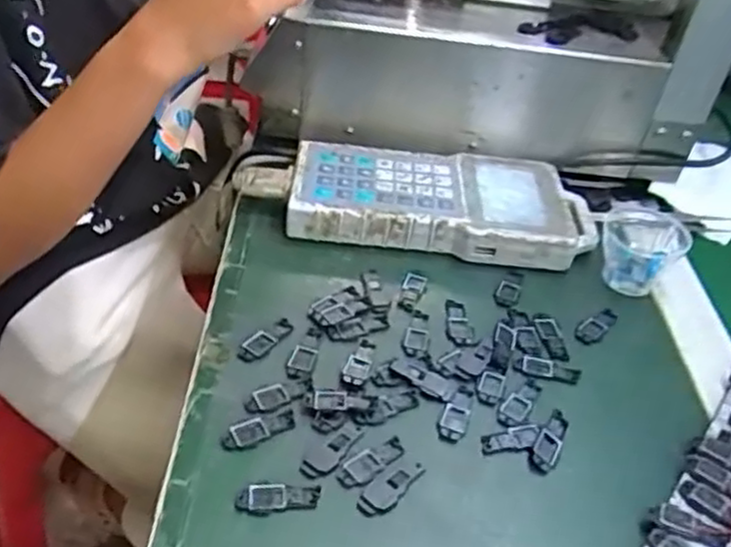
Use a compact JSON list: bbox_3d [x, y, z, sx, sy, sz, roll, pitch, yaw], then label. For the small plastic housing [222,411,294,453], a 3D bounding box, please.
[{"bbox_3d":[-0.056,0.082,0.384,0.040,0.004,0.016,-20,46,-30],"label":"small plastic housing"}]

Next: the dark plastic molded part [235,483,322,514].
[{"bbox_3d":[-0.042,0.108,0.353,0.040,0.004,0.015,2,39,-7],"label":"dark plastic molded part"}]

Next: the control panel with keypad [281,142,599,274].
[{"bbox_3d":[0.058,-0.054,0.541,0.218,0.031,0.100,7,39,0],"label":"control panel with keypad"}]

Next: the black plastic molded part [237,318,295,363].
[{"bbox_3d":[-0.060,0.039,0.439,0.016,0.004,0.042,28,43,23],"label":"black plastic molded part"}]

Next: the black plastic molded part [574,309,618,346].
[{"bbox_3d":[0.150,0.035,0.476,0.015,0.004,0.038,35,46,30],"label":"black plastic molded part"}]

